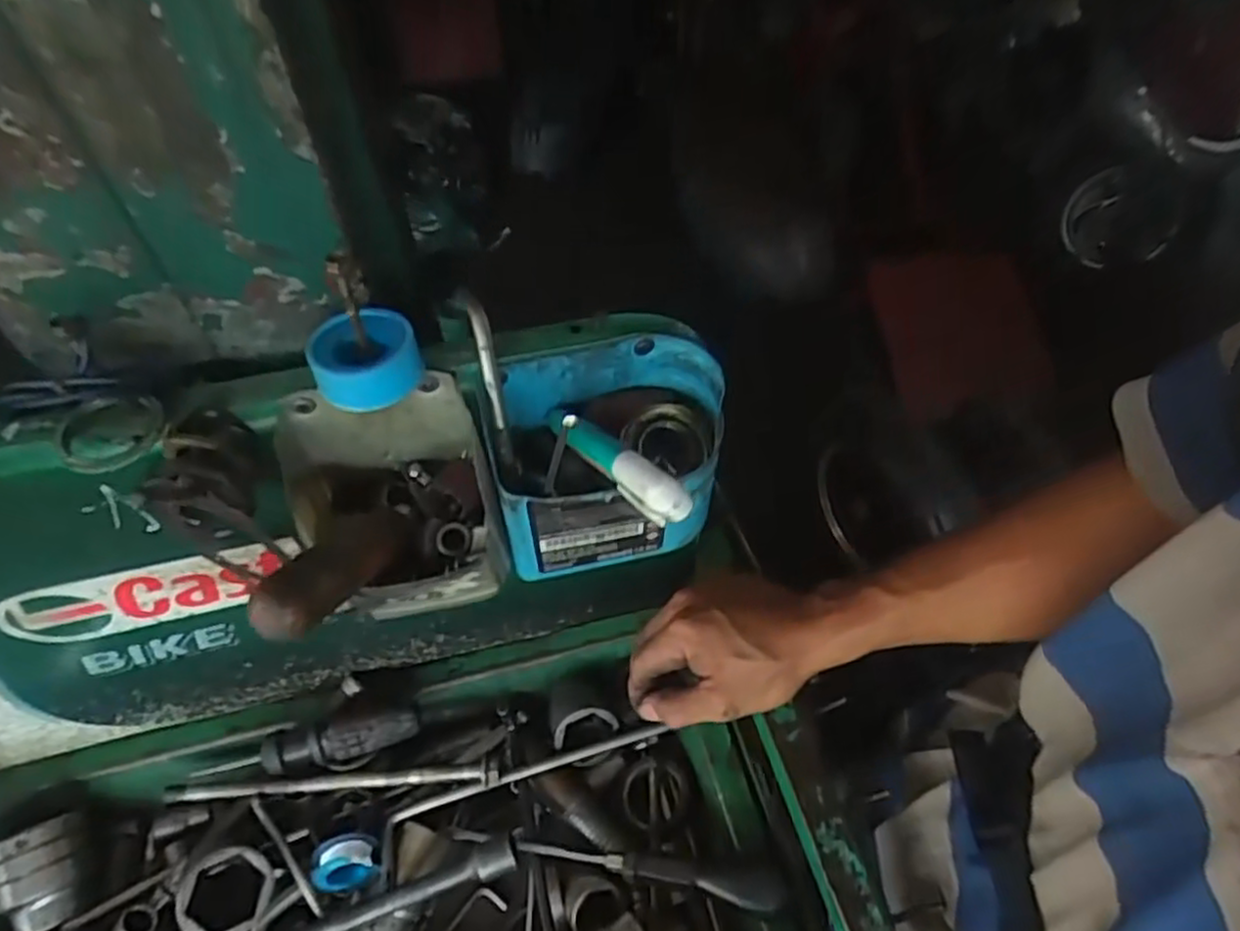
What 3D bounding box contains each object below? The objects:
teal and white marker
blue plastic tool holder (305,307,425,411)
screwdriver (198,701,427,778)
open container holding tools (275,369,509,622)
[{"bbox_3d":[-0.007,-0.007,0.316,0.018,0.019,0.105,-29,37,-18],"label":"teal and white marker"},{"bbox_3d":[-0.109,-0.047,0.306,0.043,0.019,0.045,-20,57,-13],"label":"blue plastic tool holder"},{"bbox_3d":[-0.216,0.191,0.492,0.152,0.027,0.032,-10,55,-6],"label":"screwdriver"},{"bbox_3d":[-0.107,0.024,0.331,0.097,0.090,0.093,-17,56,-11],"label":"open container holding tools"}]

